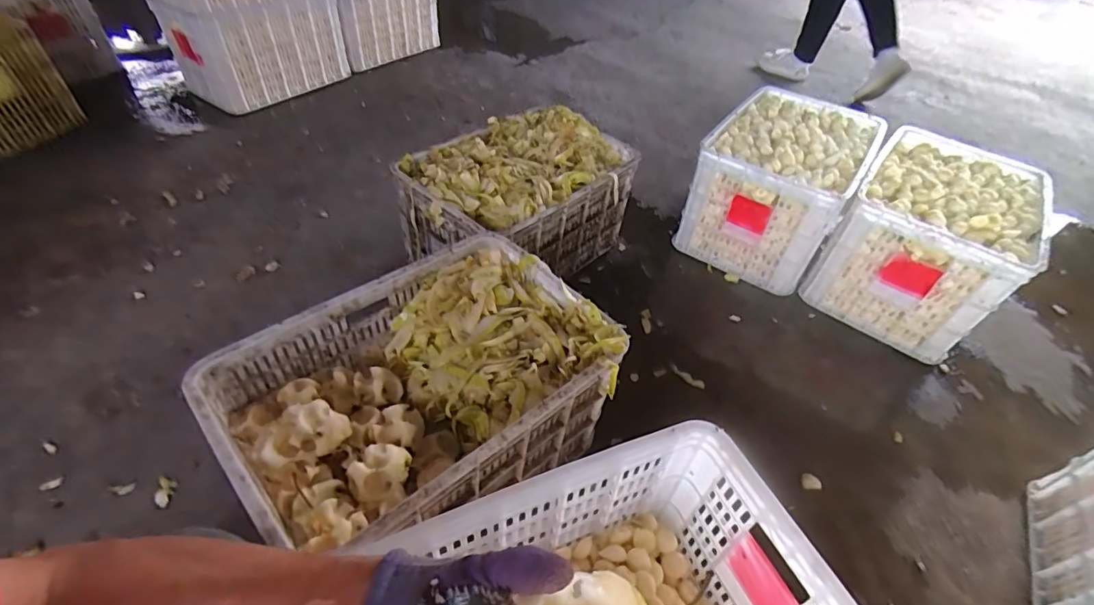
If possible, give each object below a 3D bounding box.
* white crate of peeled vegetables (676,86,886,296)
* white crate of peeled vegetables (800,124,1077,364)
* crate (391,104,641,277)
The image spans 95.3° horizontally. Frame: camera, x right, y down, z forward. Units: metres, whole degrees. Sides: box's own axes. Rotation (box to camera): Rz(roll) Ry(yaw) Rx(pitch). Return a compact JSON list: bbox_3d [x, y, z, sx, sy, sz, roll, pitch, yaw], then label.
[{"bbox_3d":[0.635,-0.328,1.386,0.350,0.305,0.512,29,50,21],"label":"white crate of peeled vegetables"},{"bbox_3d":[0.945,-0.165,1.266,0.339,0.310,0.517,32,51,23],"label":"white crate of peeled vegetables"},{"bbox_3d":[-0.063,-0.249,1.218,0.344,0.254,0.500,35,52,25],"label":"crate"}]

